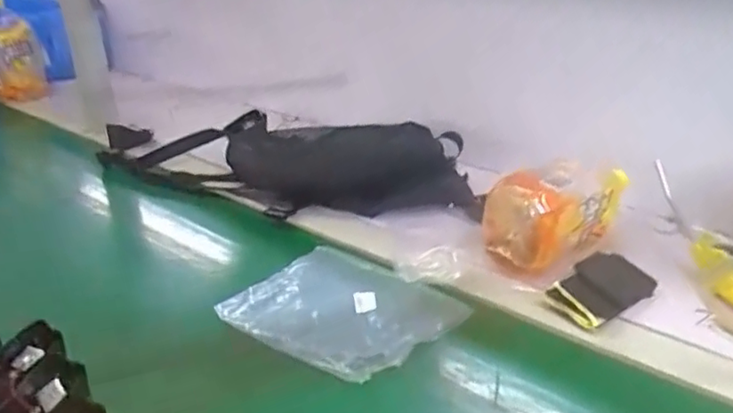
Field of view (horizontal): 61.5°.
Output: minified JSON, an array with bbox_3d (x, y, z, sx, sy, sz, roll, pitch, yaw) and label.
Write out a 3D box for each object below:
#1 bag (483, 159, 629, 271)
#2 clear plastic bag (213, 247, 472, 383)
[{"bbox_3d":[0.199,0.003,0.670,0.137,0.095,0.091,-23,35,-35],"label":"bag"},{"bbox_3d":[-0.023,0.101,0.607,0.198,0.014,0.157,18,34,32],"label":"clear plastic bag"}]

